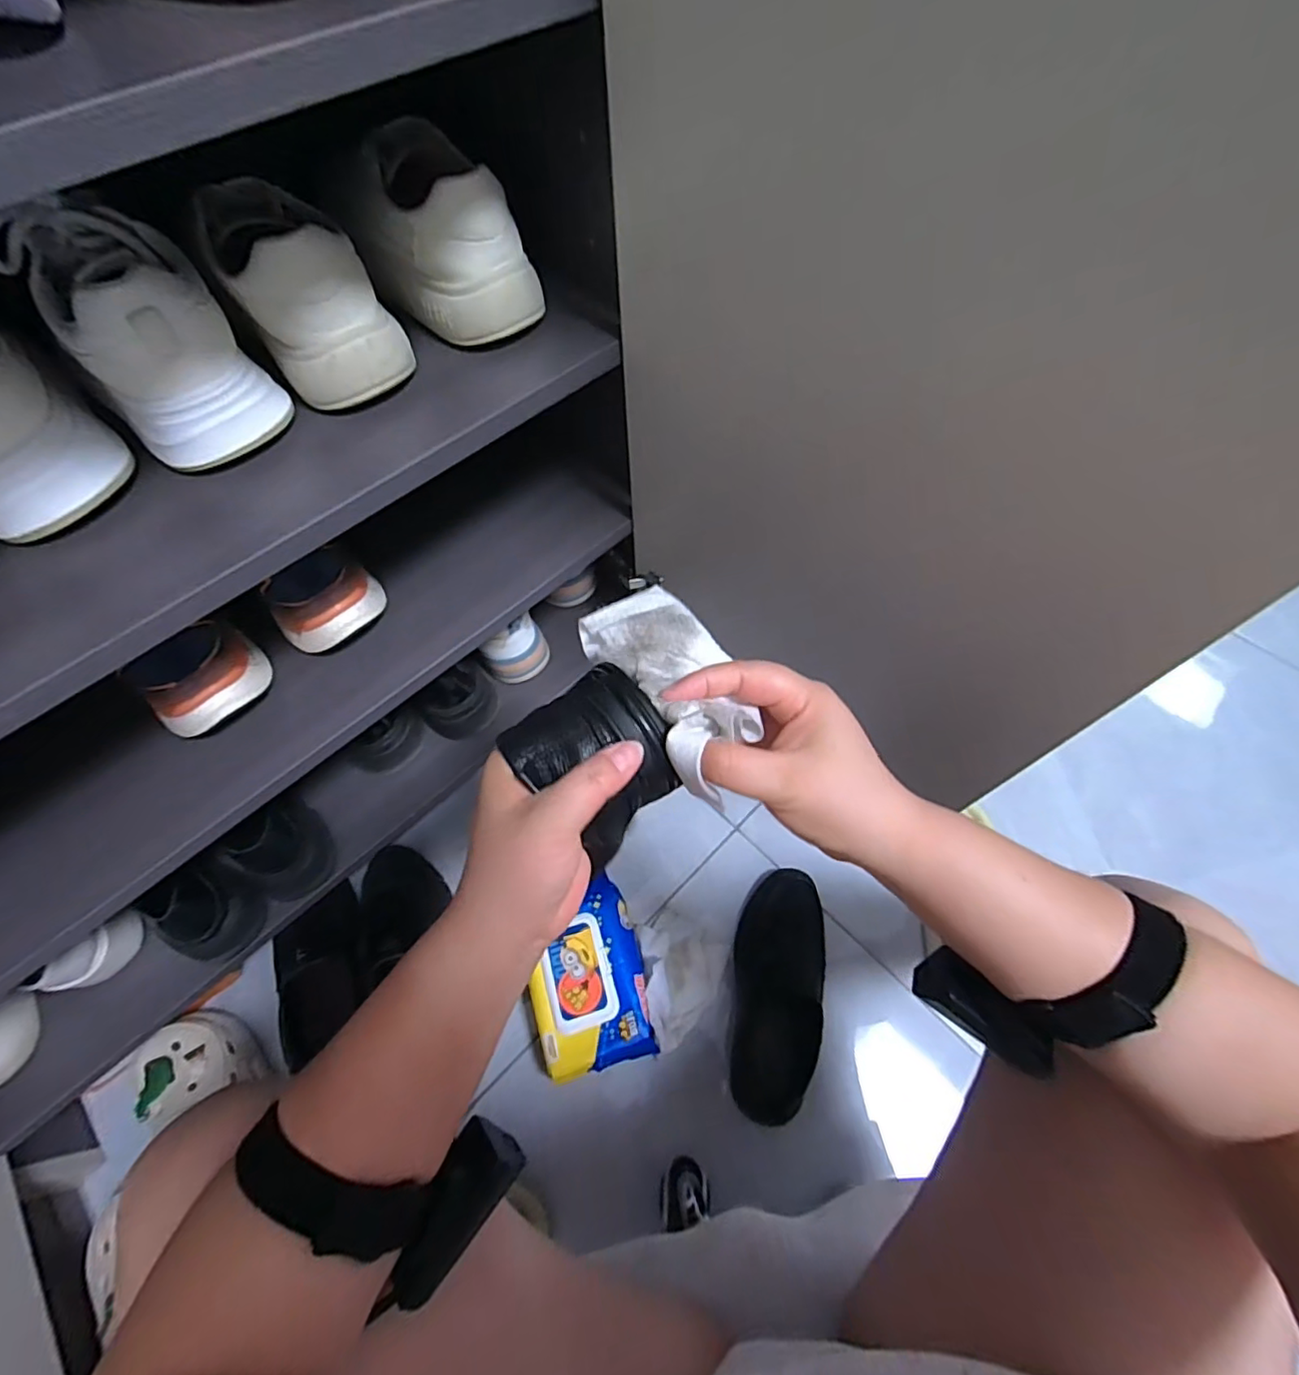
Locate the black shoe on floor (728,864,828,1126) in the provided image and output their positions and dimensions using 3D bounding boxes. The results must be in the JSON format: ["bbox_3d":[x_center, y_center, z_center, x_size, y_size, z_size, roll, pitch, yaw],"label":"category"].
[{"bbox_3d":[0.148,0.348,0.680,0.091,0.075,0.248,7,62,4],"label":"black shoe on floor"}]

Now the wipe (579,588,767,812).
[{"bbox_3d":[0.013,-0.001,0.306,0.064,0.024,0.126,-21,55,-10],"label":"wipe"}]

